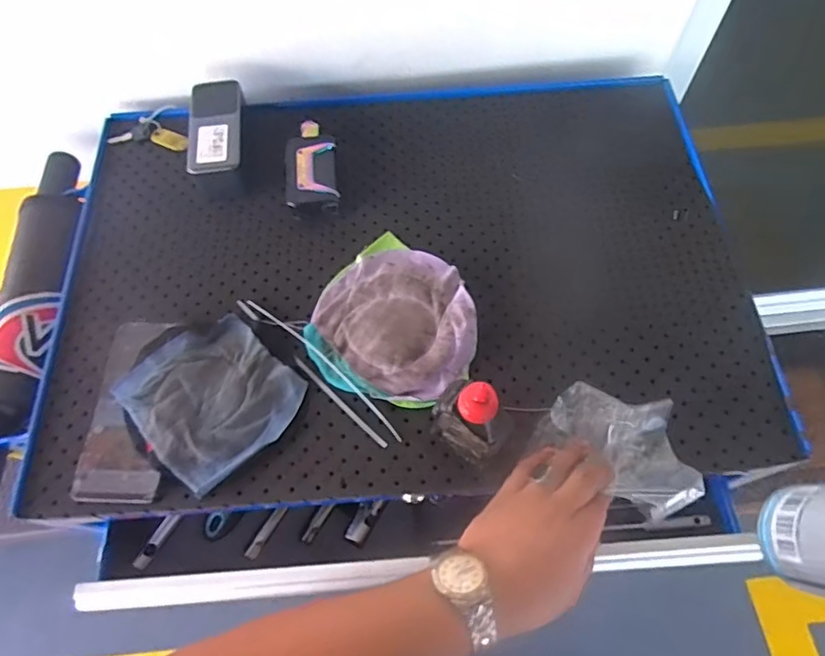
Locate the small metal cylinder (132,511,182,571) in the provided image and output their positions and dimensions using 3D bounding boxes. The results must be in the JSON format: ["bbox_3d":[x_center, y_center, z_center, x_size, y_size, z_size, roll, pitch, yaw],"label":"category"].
[{"bbox_3d":[-0.248,0.206,0.543,0.012,0.008,0.058,28,65,16],"label":"small metal cylinder"}]

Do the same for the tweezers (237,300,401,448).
[{"bbox_3d":[-0.091,0.038,0.521,0.203,0.018,0.030,35,67,19],"label":"tweezers"}]

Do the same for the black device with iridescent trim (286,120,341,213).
[{"bbox_3d":[-0.109,-0.173,0.605,0.053,0.033,0.112,-5,61,-1],"label":"black device with iridescent trim"}]

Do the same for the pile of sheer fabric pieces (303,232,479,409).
[{"bbox_3d":[-0.015,-0.015,0.525,0.154,0.023,0.160,14,62,9],"label":"pile of sheer fabric pieces"}]

